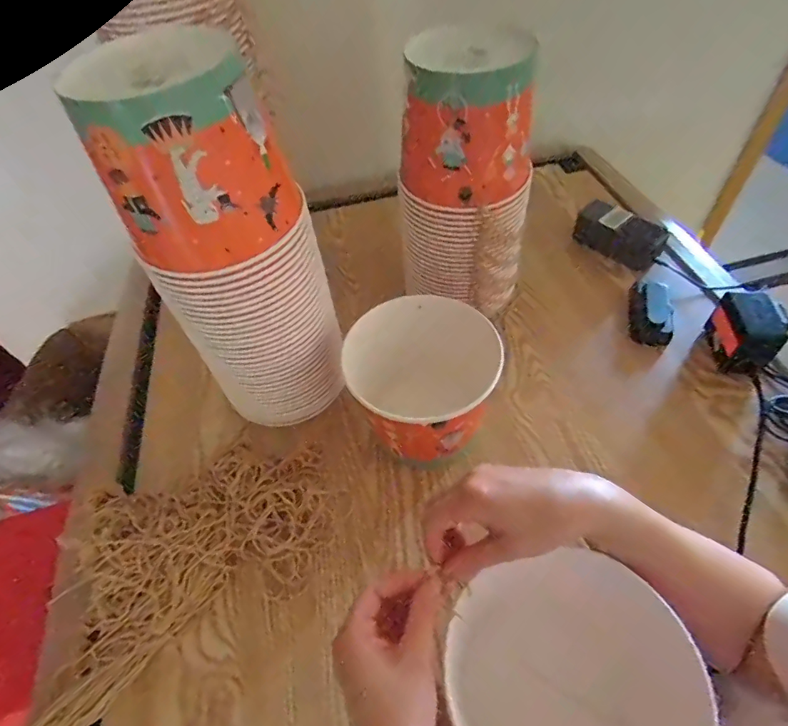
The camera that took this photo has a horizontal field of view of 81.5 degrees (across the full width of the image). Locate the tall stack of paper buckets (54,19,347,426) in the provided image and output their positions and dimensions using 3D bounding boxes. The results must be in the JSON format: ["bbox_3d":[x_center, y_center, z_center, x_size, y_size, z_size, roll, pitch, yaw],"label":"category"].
[{"bbox_3d":[-0.154,-0.110,0.453,0.144,0.345,0.144,-30,55,-18],"label":"tall stack of paper buckets"}]

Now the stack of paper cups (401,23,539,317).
[{"bbox_3d":[0.088,-0.214,0.574,0.159,0.330,0.151,0,52,5],"label":"stack of paper cups"}]

